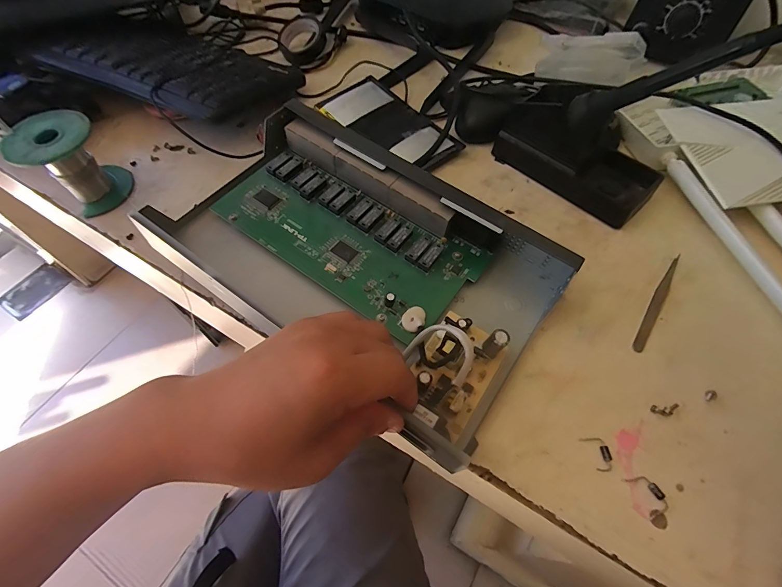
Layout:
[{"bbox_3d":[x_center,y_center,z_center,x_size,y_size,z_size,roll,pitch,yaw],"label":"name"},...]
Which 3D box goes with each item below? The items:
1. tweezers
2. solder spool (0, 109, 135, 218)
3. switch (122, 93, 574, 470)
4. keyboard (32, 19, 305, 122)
[{"bbox_3d":[0.218,0.006,0.311,0.010,0.004,0.105,32,65,17],"label":"tweezers"},{"bbox_3d":[-0.293,-0.119,0.354,0.065,0.072,0.065,0,61,1],"label":"solder spool"},{"bbox_3d":[-0.021,-0.033,0.304,0.282,0.055,0.187,31,66,17],"label":"switch"},{"bbox_3d":[-0.243,-0.257,0.438,0.286,0.030,0.162,20,53,9],"label":"keyboard"}]

